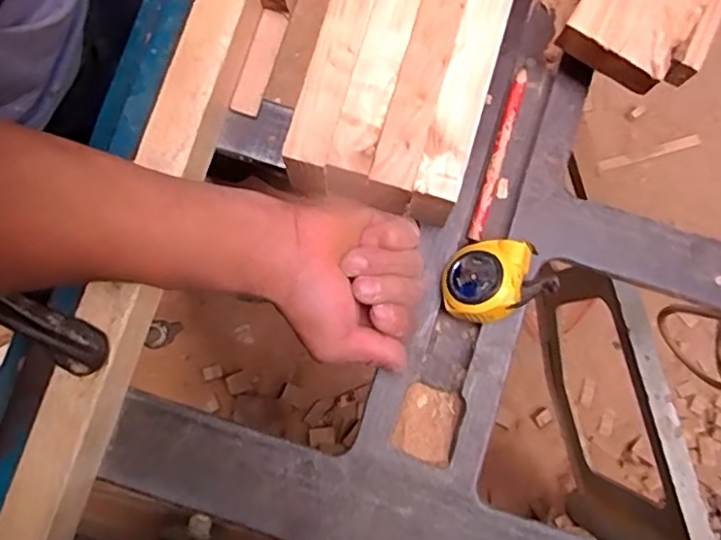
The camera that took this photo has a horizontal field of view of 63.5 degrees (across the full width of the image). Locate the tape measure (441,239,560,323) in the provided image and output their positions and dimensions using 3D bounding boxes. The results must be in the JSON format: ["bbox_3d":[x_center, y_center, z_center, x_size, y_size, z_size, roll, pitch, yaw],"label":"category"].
[{"bbox_3d":[0.093,0.006,0.420,0.072,0.036,0.058,-18,84,-2],"label":"tape measure"}]

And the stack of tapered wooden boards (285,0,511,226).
[{"bbox_3d":[0.073,-0.292,0.418,0.118,0.048,0.511,17,83,2],"label":"stack of tapered wooden boards"}]

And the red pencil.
[{"bbox_3d":[0.108,-0.090,0.454,0.011,0.011,0.140,18,84,2],"label":"red pencil"}]

